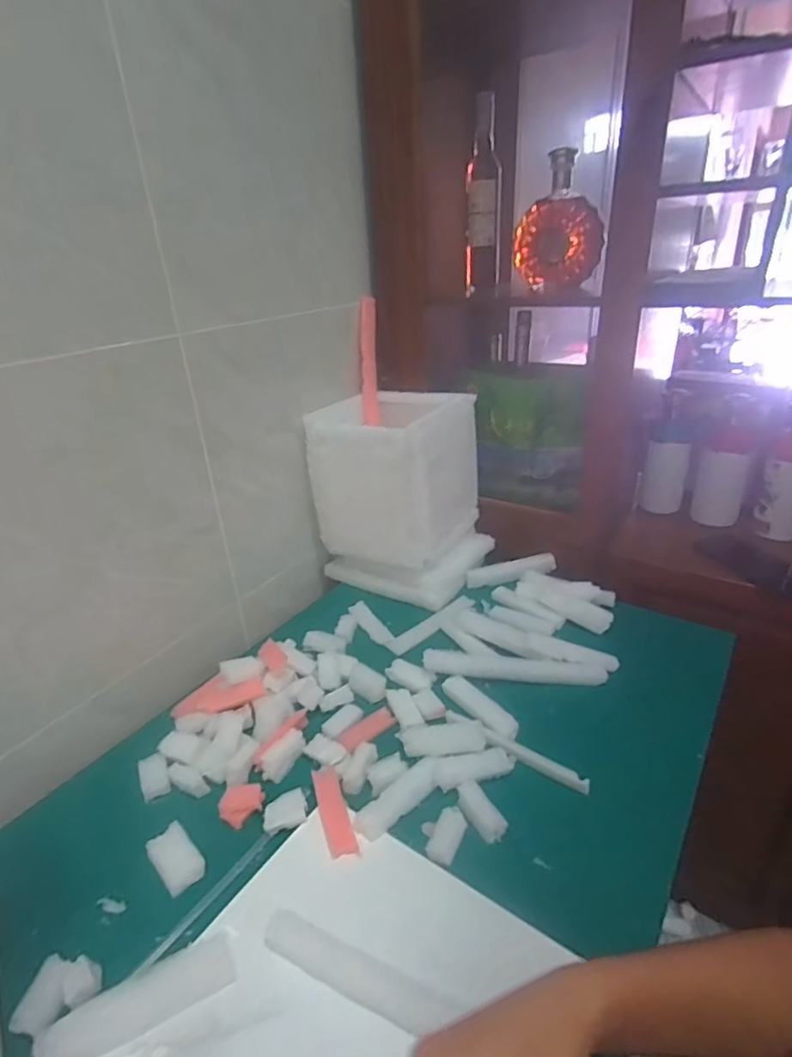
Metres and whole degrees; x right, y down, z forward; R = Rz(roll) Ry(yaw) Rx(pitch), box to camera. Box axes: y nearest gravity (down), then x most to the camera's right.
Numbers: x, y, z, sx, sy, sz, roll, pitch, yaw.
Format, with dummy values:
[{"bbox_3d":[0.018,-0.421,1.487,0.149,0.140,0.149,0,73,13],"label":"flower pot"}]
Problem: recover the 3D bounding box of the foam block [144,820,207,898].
[{"bbox_3d":[-0.216,0.323,0.543,0.038,0.016,0.062,-26,35,-37],"label":"foam block"}]

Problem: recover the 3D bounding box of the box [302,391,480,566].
[{"bbox_3d":[0.000,-0.093,0.940,0.220,0.224,0.198,10,30,25],"label":"box"}]

